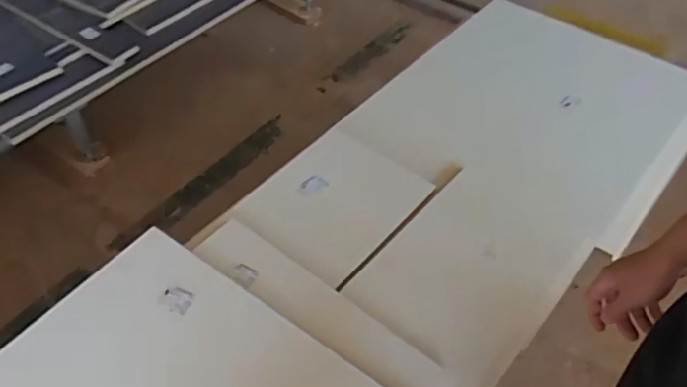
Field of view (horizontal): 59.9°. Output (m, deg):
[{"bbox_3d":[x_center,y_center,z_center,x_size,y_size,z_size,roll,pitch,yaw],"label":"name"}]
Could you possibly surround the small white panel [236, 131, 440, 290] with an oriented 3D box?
[{"bbox_3d":[-0.013,0.008,1.095,0.242,0.022,0.301,33,54,19],"label":"small white panel"}]

